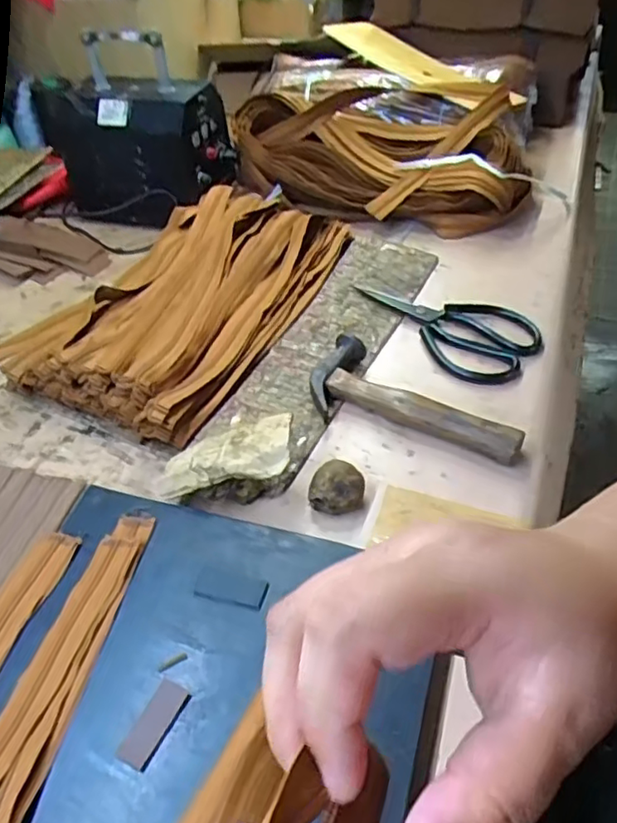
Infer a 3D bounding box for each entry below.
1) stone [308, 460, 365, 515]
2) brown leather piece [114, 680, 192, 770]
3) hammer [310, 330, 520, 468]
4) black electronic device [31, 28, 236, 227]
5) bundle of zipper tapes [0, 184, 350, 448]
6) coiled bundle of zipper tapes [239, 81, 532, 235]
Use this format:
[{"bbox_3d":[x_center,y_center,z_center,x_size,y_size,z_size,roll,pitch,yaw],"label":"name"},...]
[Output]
[{"bbox_3d":[0.024,0.063,0.495,0.041,0.031,0.039,-2,46,3],"label":"stone"},{"bbox_3d":[-0.095,0.191,0.375,0.022,0.004,0.049,18,50,21],"label":"brown leather piece"},{"bbox_3d":[0.098,-0.012,0.558,0.192,0.030,0.084,17,50,20],"label":"hammer"},{"bbox_3d":[-0.216,-0.369,0.799,0.203,0.190,0.156,13,49,17],"label":"black electronic device"},{"bbox_3d":[-0.143,-0.144,0.689,0.271,0.051,0.389,19,51,22],"label":"bundle of zipper tapes"},{"bbox_3d":[0.097,-0.337,0.812,0.380,0.109,0.168,13,49,17],"label":"coiled bundle of zipper tapes"}]

